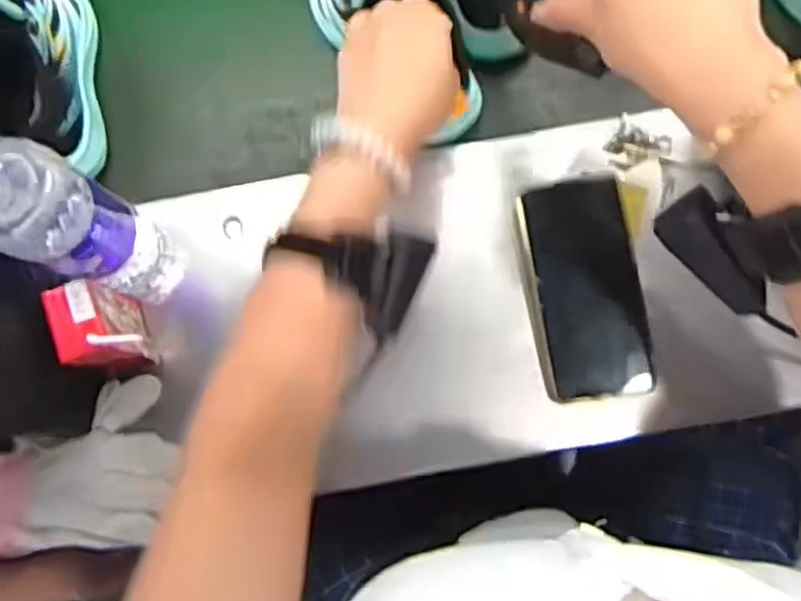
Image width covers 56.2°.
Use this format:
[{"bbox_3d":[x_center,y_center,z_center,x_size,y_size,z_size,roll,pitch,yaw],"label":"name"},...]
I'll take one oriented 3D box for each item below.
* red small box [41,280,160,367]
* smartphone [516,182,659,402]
[{"bbox_3d":[-0.201,0.020,0.510,0.037,0.088,0.052,-23,82,-4],"label":"red small box"},{"bbox_3d":[0.132,-0.007,0.541,0.080,0.010,0.155,-11,89,-3],"label":"smartphone"}]

